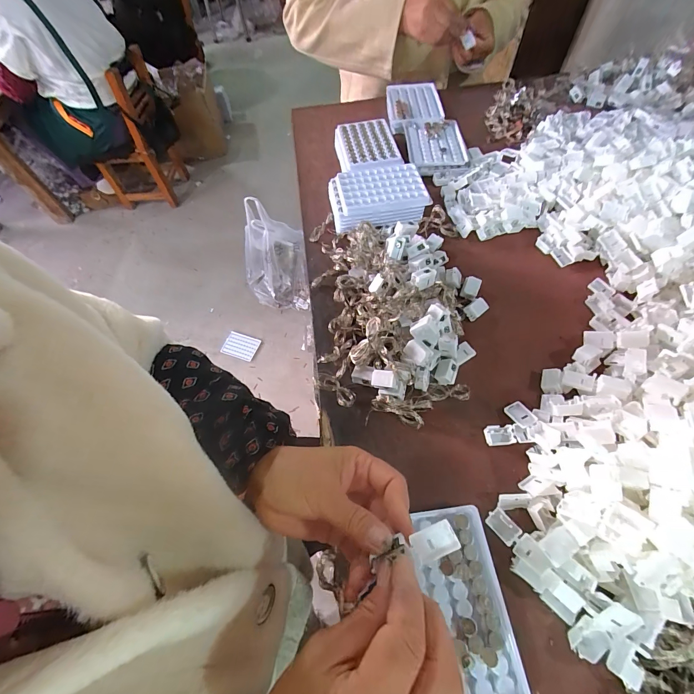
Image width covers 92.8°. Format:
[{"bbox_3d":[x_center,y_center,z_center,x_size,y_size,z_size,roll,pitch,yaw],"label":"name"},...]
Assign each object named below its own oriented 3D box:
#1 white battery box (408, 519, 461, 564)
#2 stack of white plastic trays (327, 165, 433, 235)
[{"bbox_3d":[0.054,0.121,0.206,0.027,0.006,0.022,-29,96,3],"label":"white battery box"},{"bbox_3d":[0.045,-0.220,0.491,0.134,0.035,0.111,-4,60,2],"label":"stack of white plastic trays"}]

